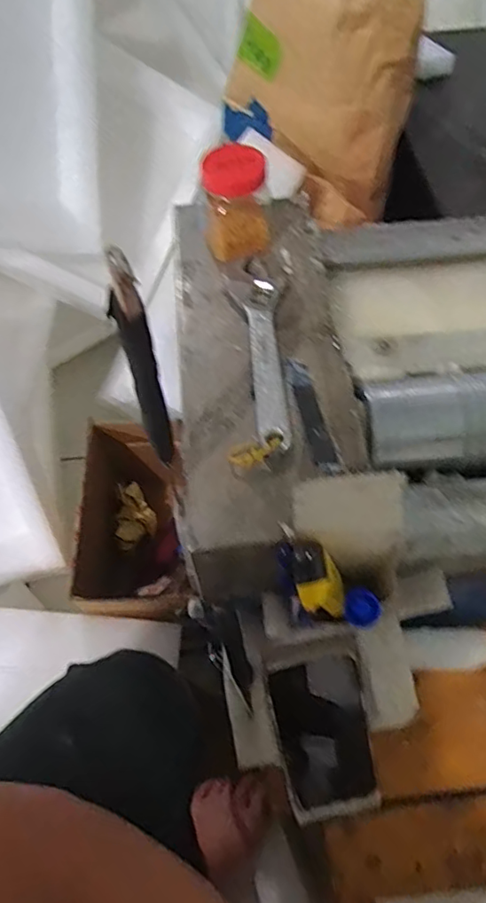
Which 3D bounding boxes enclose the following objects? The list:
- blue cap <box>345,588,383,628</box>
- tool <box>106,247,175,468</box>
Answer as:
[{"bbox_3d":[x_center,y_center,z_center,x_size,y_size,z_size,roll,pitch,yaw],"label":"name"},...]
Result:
[{"bbox_3d":[0.070,0.092,0.336,0.021,0.008,0.022,0,59,1],"label":"blue cap"},{"bbox_3d":[-0.050,-0.039,0.291,0.013,0.145,0.024,-4,59,-2],"label":"tool"}]

